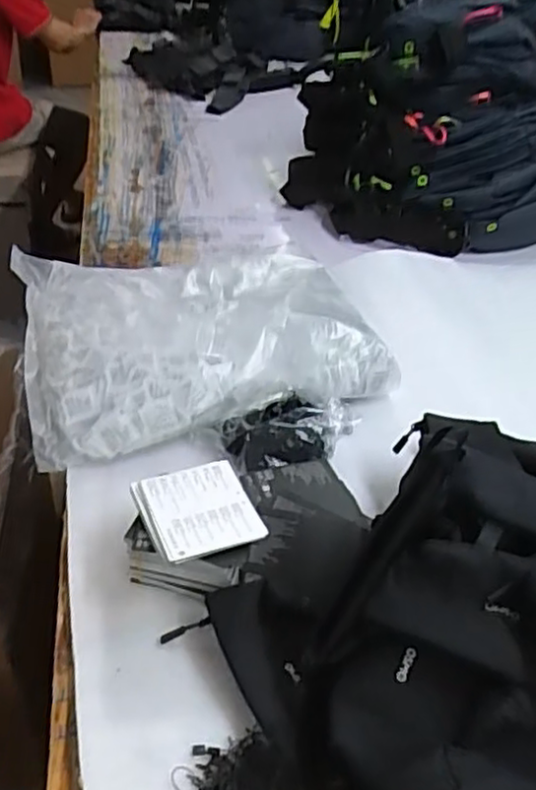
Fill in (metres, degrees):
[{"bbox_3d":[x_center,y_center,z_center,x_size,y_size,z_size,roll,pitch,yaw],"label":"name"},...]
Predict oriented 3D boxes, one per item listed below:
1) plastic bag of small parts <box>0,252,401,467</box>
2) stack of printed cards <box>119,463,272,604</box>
[{"bbox_3d":[-0.092,-0.088,0.921,0.448,0.081,0.342,-11,41,-19],"label":"plastic bag of small parts"},{"bbox_3d":[-0.074,0.132,0.658,0.115,0.071,0.113,-11,41,-19],"label":"stack of printed cards"}]

